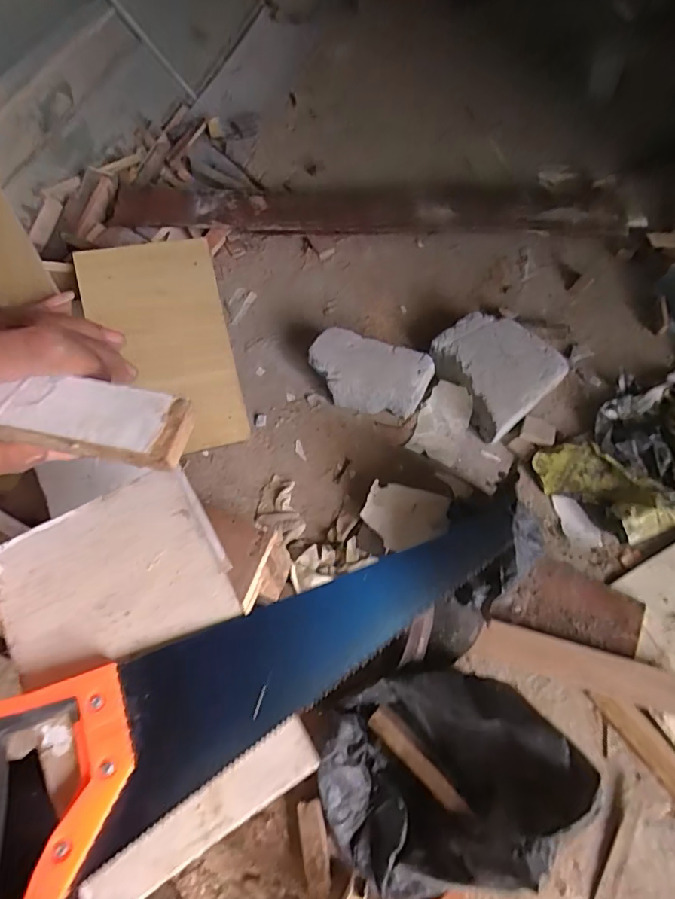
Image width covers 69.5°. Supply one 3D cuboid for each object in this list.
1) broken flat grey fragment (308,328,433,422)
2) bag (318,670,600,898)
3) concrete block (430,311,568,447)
[{"bbox_3d":[0.055,-0.132,0.868,0.213,0.075,0.125,14,67,9],"label":"broken flat grey fragment"},{"bbox_3d":[0.118,0.379,0.566,0.272,0.164,0.211,-19,66,-6],"label":"bag"},{"bbox_3d":[0.278,-0.140,0.870,0.193,0.079,0.206,-33,68,-12],"label":"concrete block"}]

